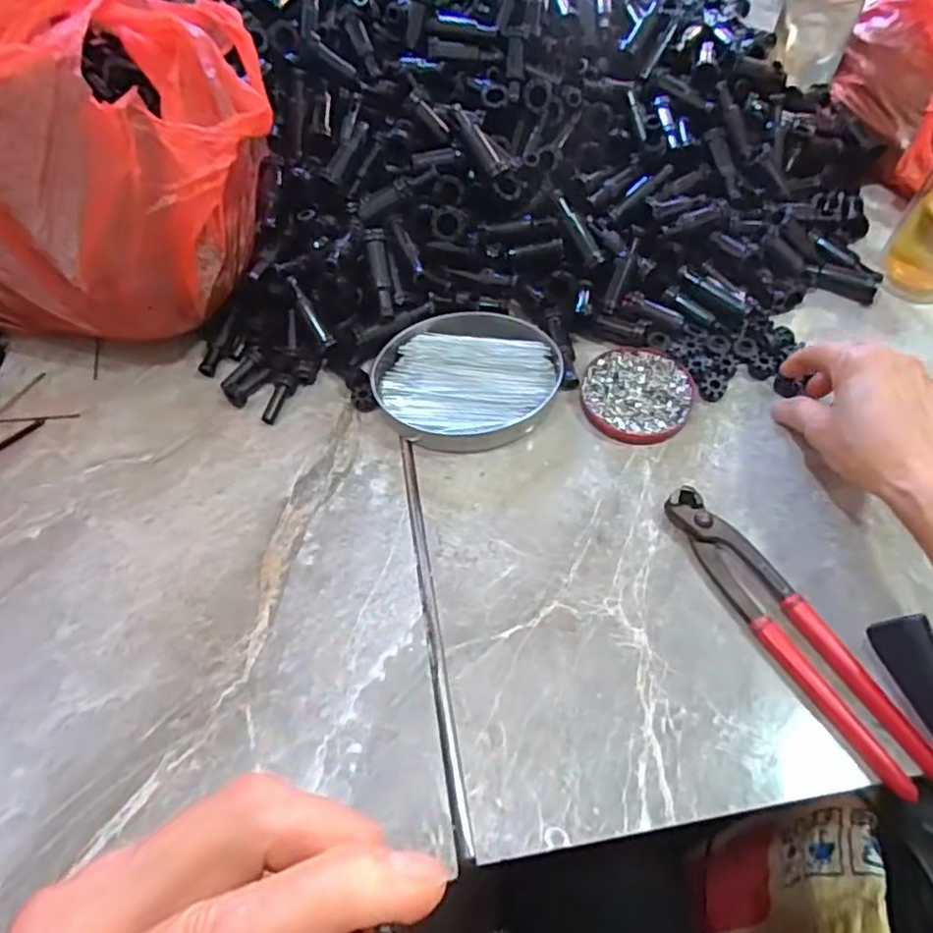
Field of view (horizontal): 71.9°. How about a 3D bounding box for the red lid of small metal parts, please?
[{"bbox_3d":[0.127,-0.055,0.478,0.078,0.013,0.080,0,58,0],"label":"red lid of small metal parts"}]

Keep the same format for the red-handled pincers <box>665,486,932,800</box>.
[{"bbox_3d":[0.189,0.094,0.381,0.034,0.018,0.198,-28,62,-16],"label":"red-handled pincers"}]

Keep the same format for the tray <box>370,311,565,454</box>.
[{"bbox_3d":[0.001,-0.065,0.479,0.134,0.024,0.107,-5,58,-3],"label":"tray"}]

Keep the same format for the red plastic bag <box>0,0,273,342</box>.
[{"bbox_3d":[-0.301,-0.243,0.518,0.317,0.157,0.263,10,59,7],"label":"red plastic bag"}]

